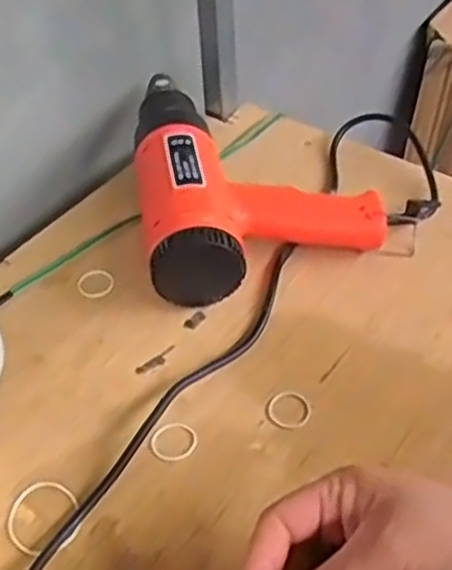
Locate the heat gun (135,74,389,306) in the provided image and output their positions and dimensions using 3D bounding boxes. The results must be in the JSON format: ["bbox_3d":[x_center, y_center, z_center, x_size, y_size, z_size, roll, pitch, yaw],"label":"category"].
[{"bbox_3d":[0.019,-0.107,0.650,0.186,0.072,0.271,-8,45,-4],"label":"heat gun"}]

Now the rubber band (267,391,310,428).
[{"bbox_3d":[0.042,0.083,0.506,0.030,0.005,0.029,-2,45,2],"label":"rubber band"}]

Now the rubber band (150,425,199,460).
[{"bbox_3d":[-0.034,0.101,0.493,0.031,0.004,0.028,-9,45,-5],"label":"rubber band"}]

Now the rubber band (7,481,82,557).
[{"bbox_3d":[-0.110,0.142,0.461,0.048,0.004,0.044,-2,45,2],"label":"rubber band"}]

